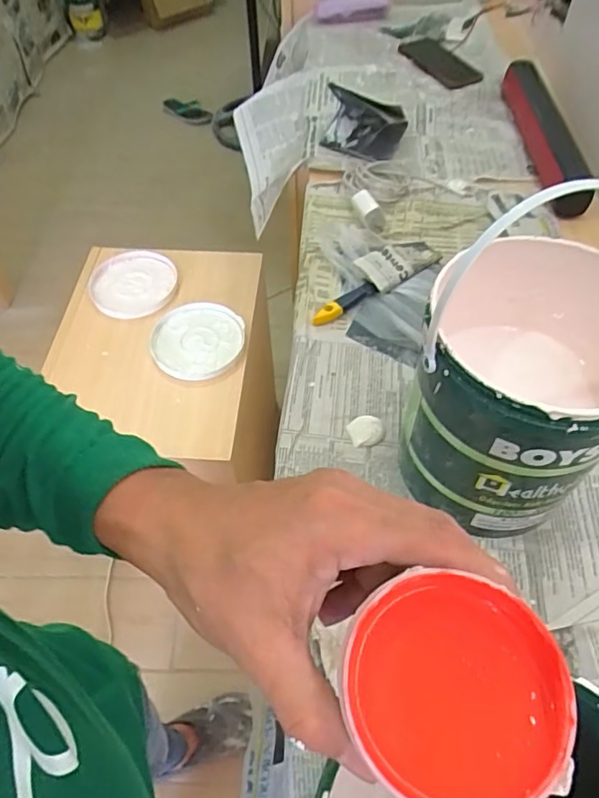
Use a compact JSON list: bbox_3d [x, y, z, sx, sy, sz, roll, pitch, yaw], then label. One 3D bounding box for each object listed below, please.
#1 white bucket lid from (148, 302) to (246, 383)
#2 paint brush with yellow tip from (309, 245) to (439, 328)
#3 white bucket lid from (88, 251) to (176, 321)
[{"bbox_3d":[-0.192,-0.111,1.069,0.170,0.015,0.170,-1,55,1],"label":"white bucket lid"},{"bbox_3d":[0.092,-0.152,0.702,0.188,0.025,0.057,-28,59,-17],"label":"paint brush with yellow tip"},{"bbox_3d":[-0.342,-0.242,1.161,0.169,0.014,0.200,-19,57,-12],"label":"white bucket lid"}]

